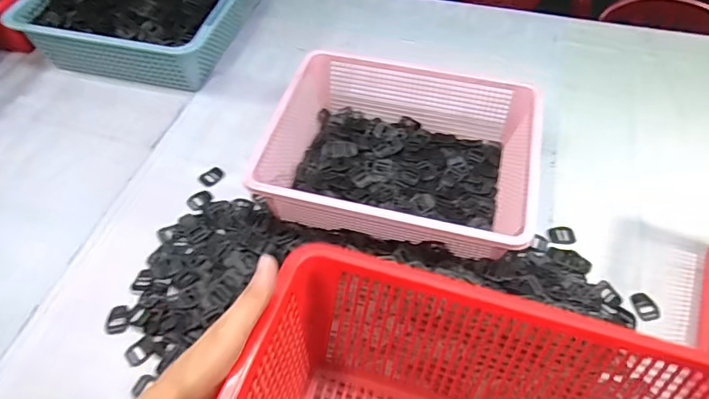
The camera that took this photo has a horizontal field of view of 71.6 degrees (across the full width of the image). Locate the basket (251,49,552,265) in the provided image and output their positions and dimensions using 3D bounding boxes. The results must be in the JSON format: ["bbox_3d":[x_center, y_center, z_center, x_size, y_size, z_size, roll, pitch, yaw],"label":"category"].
[{"bbox_3d":[0.076,-0.072,0.770,0.378,0.133,0.316,9,54,9],"label":"basket"}]

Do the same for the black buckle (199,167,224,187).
[{"bbox_3d":[-0.239,-0.039,0.827,0.026,0.006,0.042,32,60,22],"label":"black buckle"}]

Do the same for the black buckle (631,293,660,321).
[{"bbox_3d":[0.399,0.147,0.677,0.028,0.006,0.037,-13,54,-9],"label":"black buckle"}]

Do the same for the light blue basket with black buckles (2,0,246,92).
[{"bbox_3d":[-0.441,-0.392,1.028,0.414,0.127,0.307,12,54,11],"label":"light blue basket with black buckles"}]

